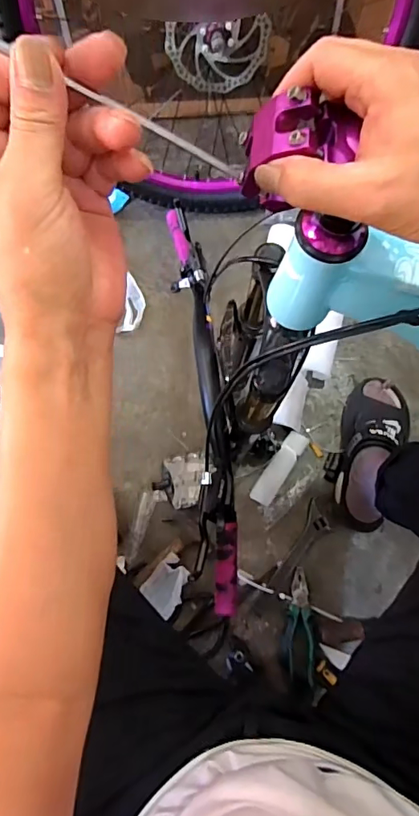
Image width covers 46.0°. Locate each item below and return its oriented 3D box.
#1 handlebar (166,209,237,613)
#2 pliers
[{"bbox_3d":[-0.008,-0.028,0.768,0.065,0.091,0.666,-8,79,-1],"label":"handlebar"},{"bbox_3d":[0.157,0.374,0.859,0.049,0.023,0.179,4,79,1],"label":"pliers"}]

